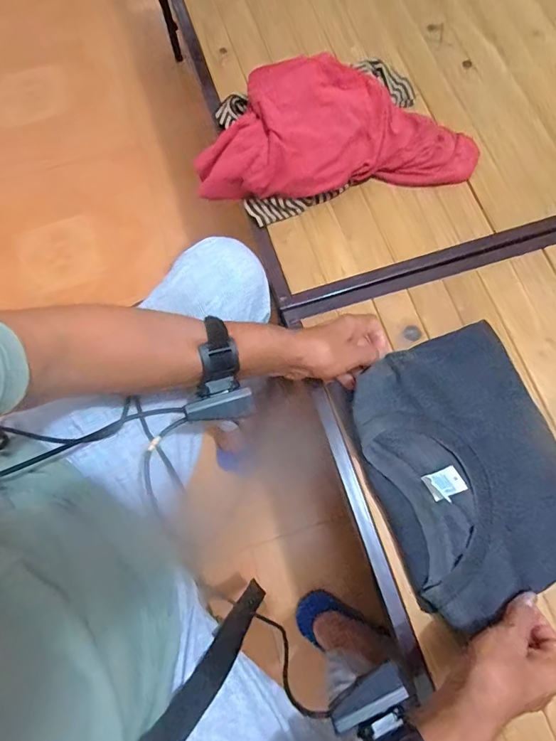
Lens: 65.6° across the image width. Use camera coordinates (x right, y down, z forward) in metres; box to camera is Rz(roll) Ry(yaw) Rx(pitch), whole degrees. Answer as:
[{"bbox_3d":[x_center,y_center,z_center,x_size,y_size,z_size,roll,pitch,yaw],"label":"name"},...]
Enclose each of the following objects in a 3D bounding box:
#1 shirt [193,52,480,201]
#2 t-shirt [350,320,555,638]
[{"bbox_3d":[0.084,-0.349,0.602,0.391,0.075,0.233,-4,74,0],"label":"shirt"},{"bbox_3d":[0.216,0.107,0.492,0.210,0.043,0.284,-19,76,-7],"label":"t-shirt"}]

